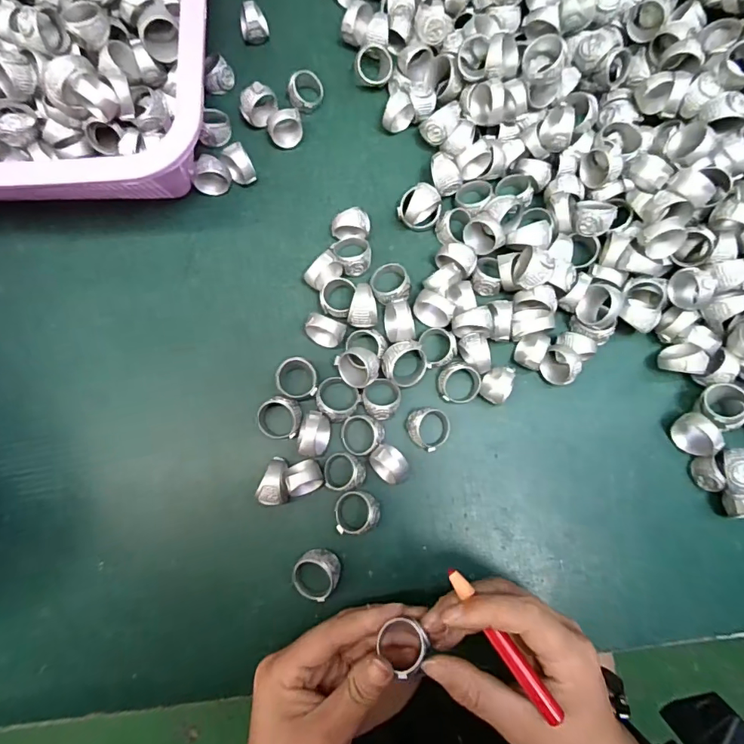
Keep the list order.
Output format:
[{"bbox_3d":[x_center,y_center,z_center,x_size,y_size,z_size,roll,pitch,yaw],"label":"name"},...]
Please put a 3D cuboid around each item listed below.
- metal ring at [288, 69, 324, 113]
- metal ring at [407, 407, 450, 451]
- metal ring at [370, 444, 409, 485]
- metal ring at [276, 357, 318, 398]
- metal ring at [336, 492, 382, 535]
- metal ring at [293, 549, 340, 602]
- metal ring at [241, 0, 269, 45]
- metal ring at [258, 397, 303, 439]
[{"bbox_3d":[-0.047,-0.199,0.335,0.024,0.013,0.023,0,81,-1],"label":"metal ring"},{"bbox_3d":[0.036,0.034,0.295,0.026,0.014,0.026,41,82,5],"label":"metal ring"},{"bbox_3d":[0.011,0.055,0.285,0.020,0.024,0.026,-42,84,-7],"label":"metal ring"},{"bbox_3d":[-0.047,0.004,0.297,0.025,0.018,0.025,0,81,-1],"label":"metal ring"},{"bbox_3d":[-0.008,0.084,0.284,0.027,0.015,0.025,0,81,-1],"label":"metal ring"},{"bbox_3d":[-0.032,0.118,0.276,0.027,0.017,0.027,0,81,-1],"label":"metal ring"},{"bbox_3d":[-0.086,-0.253,0.342,0.020,0.025,0.021,-8,81,-3],"label":"metal ring"},{"bbox_3d":[-0.057,0.028,0.293,0.027,0.017,0.025,0,81,-1],"label":"metal ring"}]

